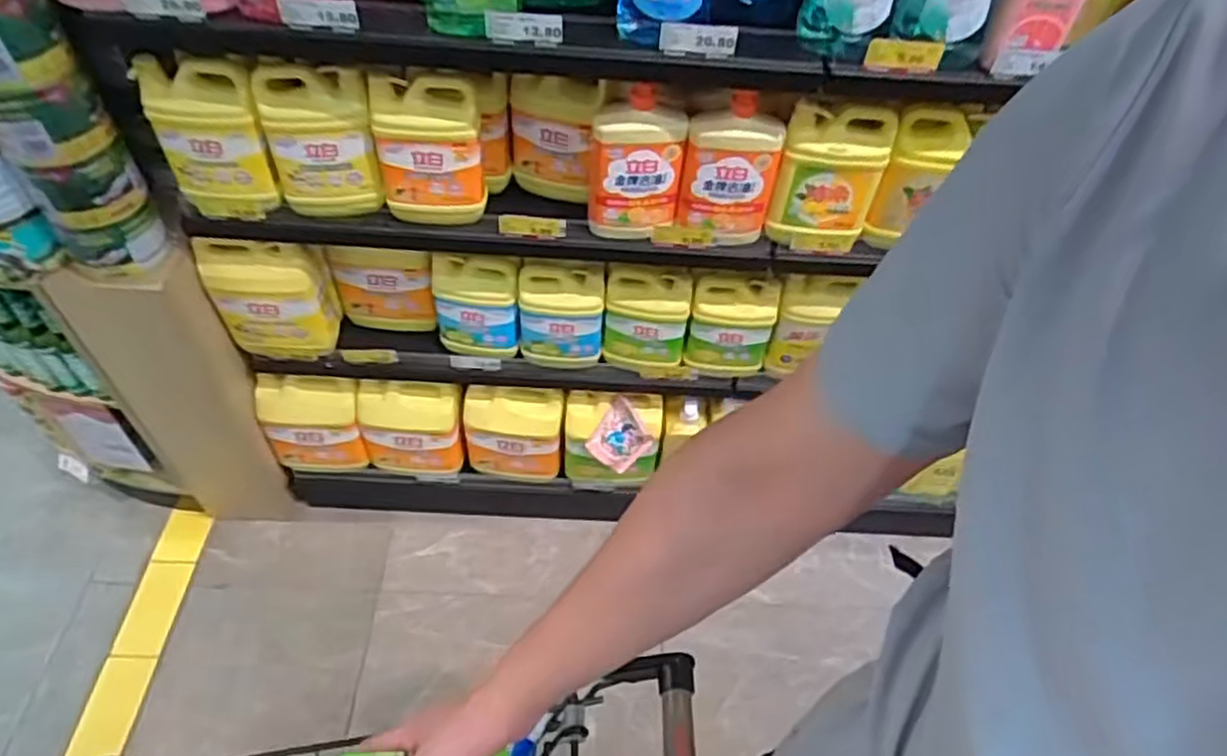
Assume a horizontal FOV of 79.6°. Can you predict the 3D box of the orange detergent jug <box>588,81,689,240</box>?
[{"bbox_3d":[0.033,-0.321,1.073,0.130,0.235,0.086,3,50,-2],"label":"orange detergent jug"}]

